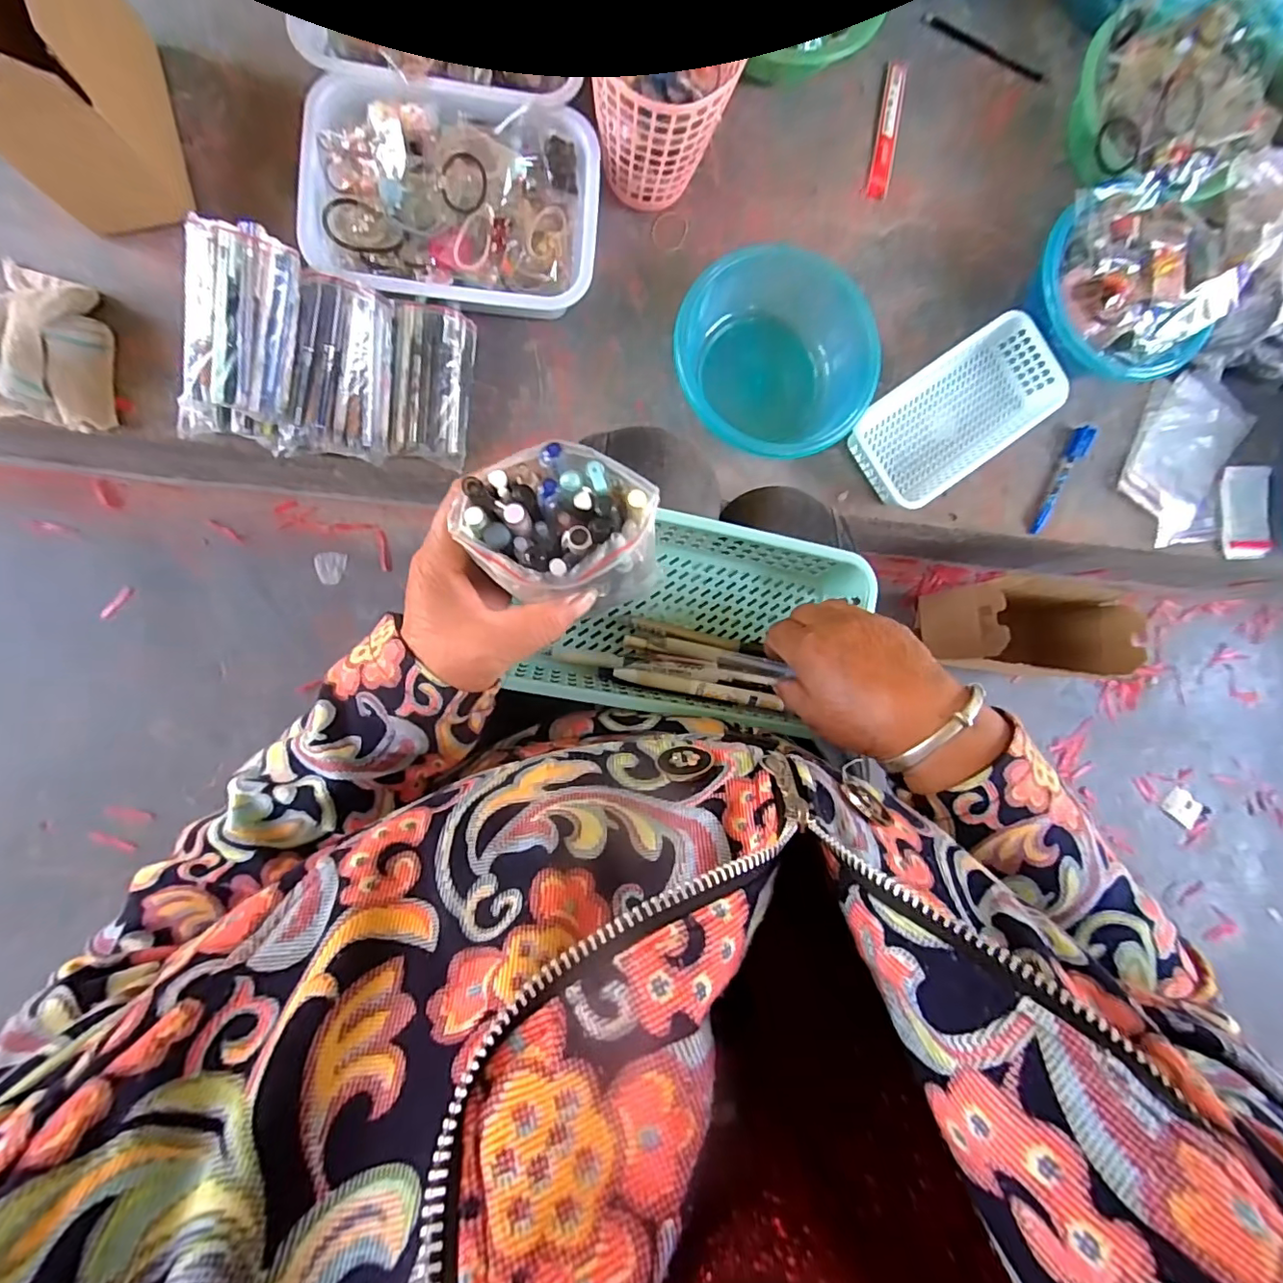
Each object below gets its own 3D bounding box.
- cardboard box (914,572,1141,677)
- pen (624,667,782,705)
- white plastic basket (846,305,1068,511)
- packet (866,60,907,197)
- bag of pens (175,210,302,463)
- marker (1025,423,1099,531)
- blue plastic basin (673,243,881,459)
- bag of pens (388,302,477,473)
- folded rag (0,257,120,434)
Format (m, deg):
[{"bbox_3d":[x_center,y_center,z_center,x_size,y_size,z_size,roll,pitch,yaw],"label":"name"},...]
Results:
[{"bbox_3d":[0.554,-0.023,0.803,0.227,0.175,0.124,2,87,-8],"label":"cardboard box"},{"bbox_3d":[0.039,0.032,0.374,0.113,0.009,0.011,11,86,-8],"label":"pen"},{"bbox_3d":[0.379,-0.273,0.673,0.265,0.048,0.137,-36,94,-7],"label":"white plastic basket"},{"bbox_3d":[0.305,-0.635,0.685,0.027,0.006,0.167,9,88,-7],"label":"packet"},{"bbox_3d":[-0.371,-0.271,0.508,0.084,0.060,0.192,24,115,-7],"label":"bag of pens"},{"bbox_3d":[0.533,-0.204,0.700,0.022,0.019,0.150,27,86,-6],"label":"marker"},{"bbox_3d":[0.144,-0.317,0.628,0.220,0.081,0.206,-3,90,-8],"label":"blue plastic basin"},{"bbox_3d":[-0.226,-0.273,0.596,0.076,0.055,0.155,6,89,-7],"label":"bag of pens"},{"bbox_3d":[-0.611,-0.297,0.538,0.156,0.054,0.149,9,88,-7],"label":"folded rag"}]

